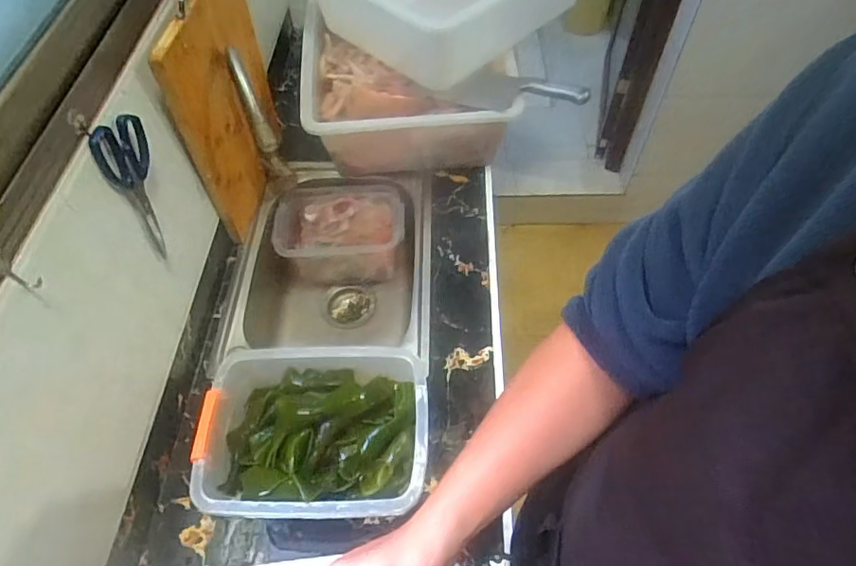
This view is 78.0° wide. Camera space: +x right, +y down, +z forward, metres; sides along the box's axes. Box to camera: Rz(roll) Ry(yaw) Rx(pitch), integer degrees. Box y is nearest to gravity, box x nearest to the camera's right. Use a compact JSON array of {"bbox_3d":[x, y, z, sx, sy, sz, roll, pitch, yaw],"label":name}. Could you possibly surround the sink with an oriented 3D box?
[{"bbox_3d":[-0.163,-0.003,0.990,0.339,0.200,0.409,0,57,2],"label":"sink"}]

